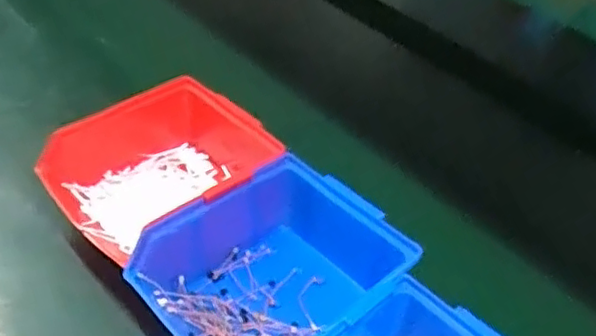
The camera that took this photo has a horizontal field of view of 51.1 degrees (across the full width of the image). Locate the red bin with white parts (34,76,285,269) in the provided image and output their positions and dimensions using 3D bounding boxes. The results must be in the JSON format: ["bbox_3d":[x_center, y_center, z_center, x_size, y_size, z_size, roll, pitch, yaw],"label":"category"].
[{"bbox_3d":[-0.087,0.005,0.450,0.158,0.067,0.120,-27,50,-33],"label":"red bin with white parts"}]

